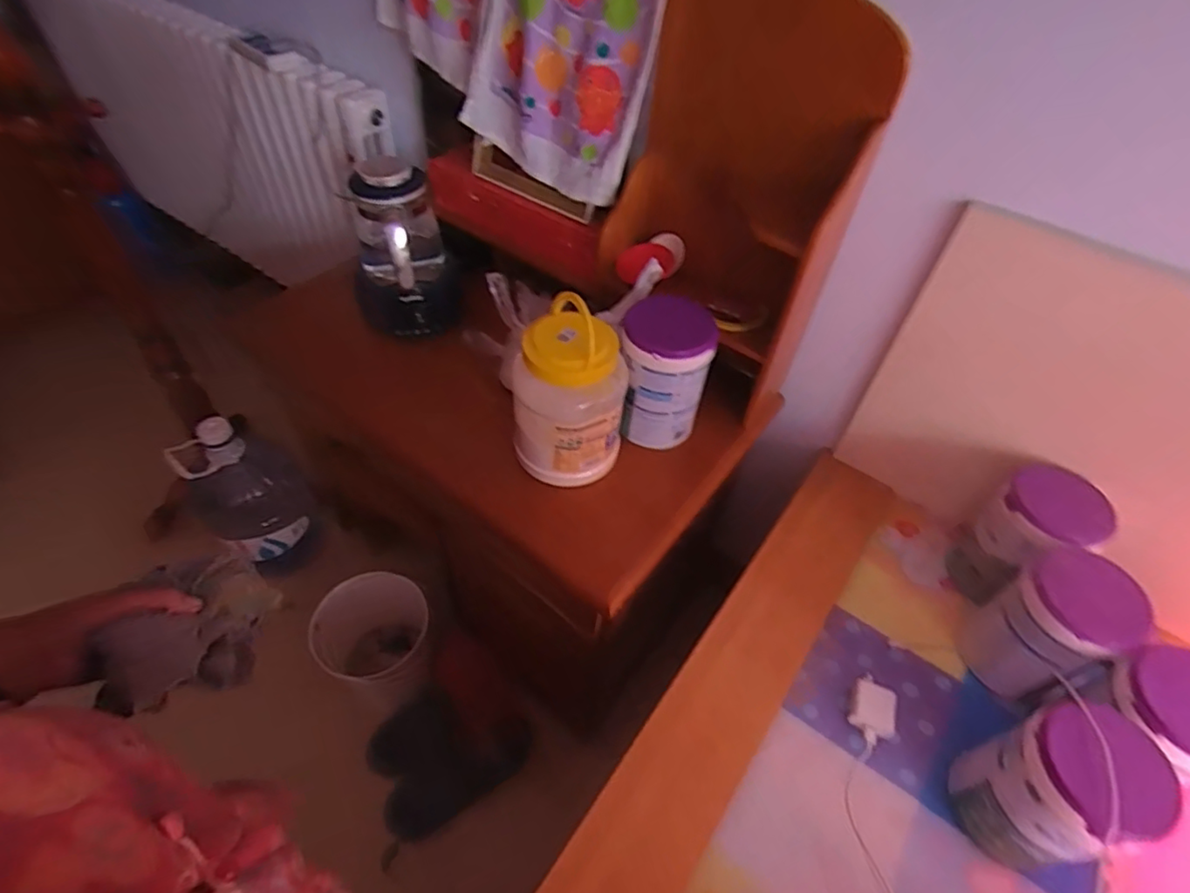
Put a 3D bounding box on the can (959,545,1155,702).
[{"bbox_3d":[0.565,0.231,0.782,0.118,0.210,0.118,2,49,-3],"label":"can"}]

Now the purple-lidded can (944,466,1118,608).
[{"bbox_3d":[0.583,0.134,0.859,0.128,0.220,0.121,2,49,-3],"label":"purple-lidded can"}]

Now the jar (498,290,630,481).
[{"bbox_3d":[-0.038,-0.063,0.832,0.153,0.228,0.121,4,49,-1],"label":"jar"}]

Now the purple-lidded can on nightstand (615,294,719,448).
[{"bbox_3d":[0.093,-0.112,0.904,0.115,0.197,0.122,2,49,-3],"label":"purple-lidded can on nightstand"}]

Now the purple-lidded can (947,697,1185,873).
[{"bbox_3d":[0.494,0.368,0.658,0.123,0.208,0.116,2,49,-3],"label":"purple-lidded can"}]

